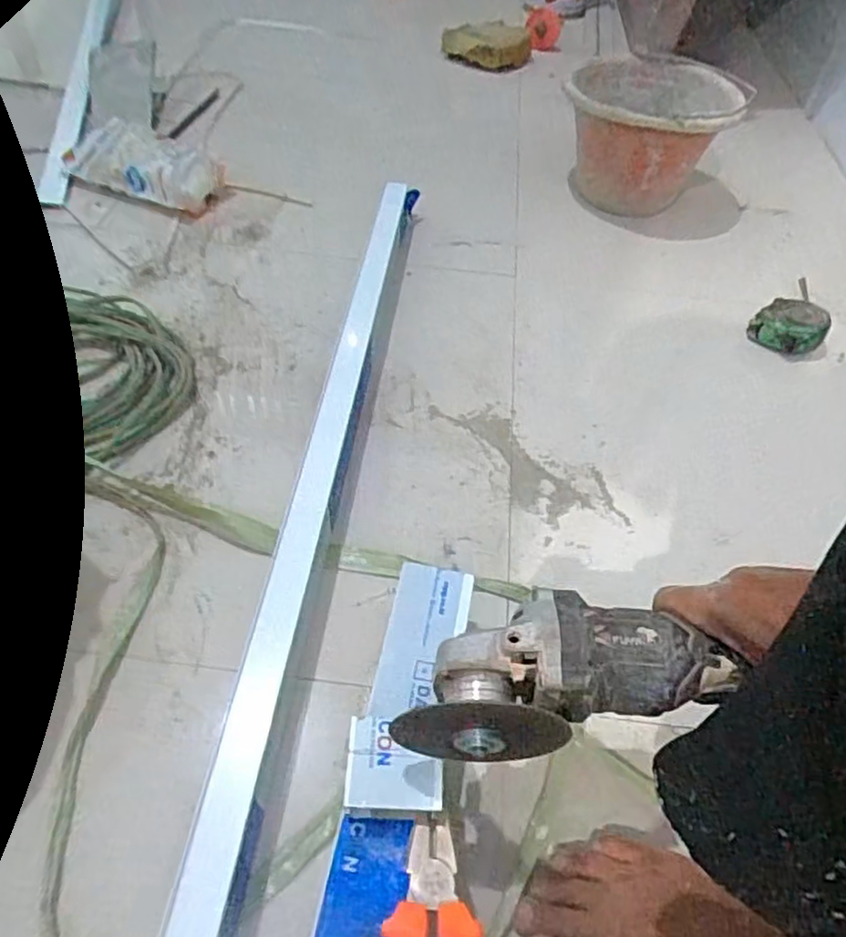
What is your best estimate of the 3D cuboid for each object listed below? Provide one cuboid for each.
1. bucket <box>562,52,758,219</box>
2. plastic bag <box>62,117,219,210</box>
[{"bbox_3d":[0.341,-0.512,1.004,0.236,0.193,0.225,31,56,17],"label":"bucket"},{"bbox_3d":[-0.419,-0.451,0.945,0.242,0.062,0.108,31,56,17],"label":"plastic bag"}]

